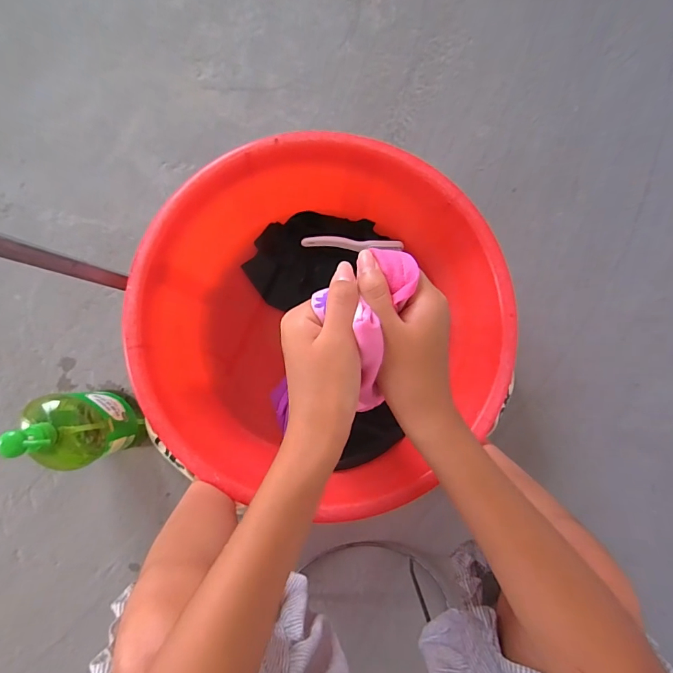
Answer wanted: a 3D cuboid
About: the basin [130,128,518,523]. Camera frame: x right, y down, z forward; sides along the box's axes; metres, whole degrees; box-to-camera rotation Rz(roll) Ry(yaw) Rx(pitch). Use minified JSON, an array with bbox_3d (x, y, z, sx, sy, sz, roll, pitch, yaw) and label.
[{"bbox_3d":[-0.025,-0.030,0.664,0.555,0.177,0.536,0,85,-4],"label":"basin"}]

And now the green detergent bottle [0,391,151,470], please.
[{"bbox_3d":[-0.386,0.139,0.598,0.092,0.260,0.110,-10,86,-5],"label":"green detergent bottle"}]

